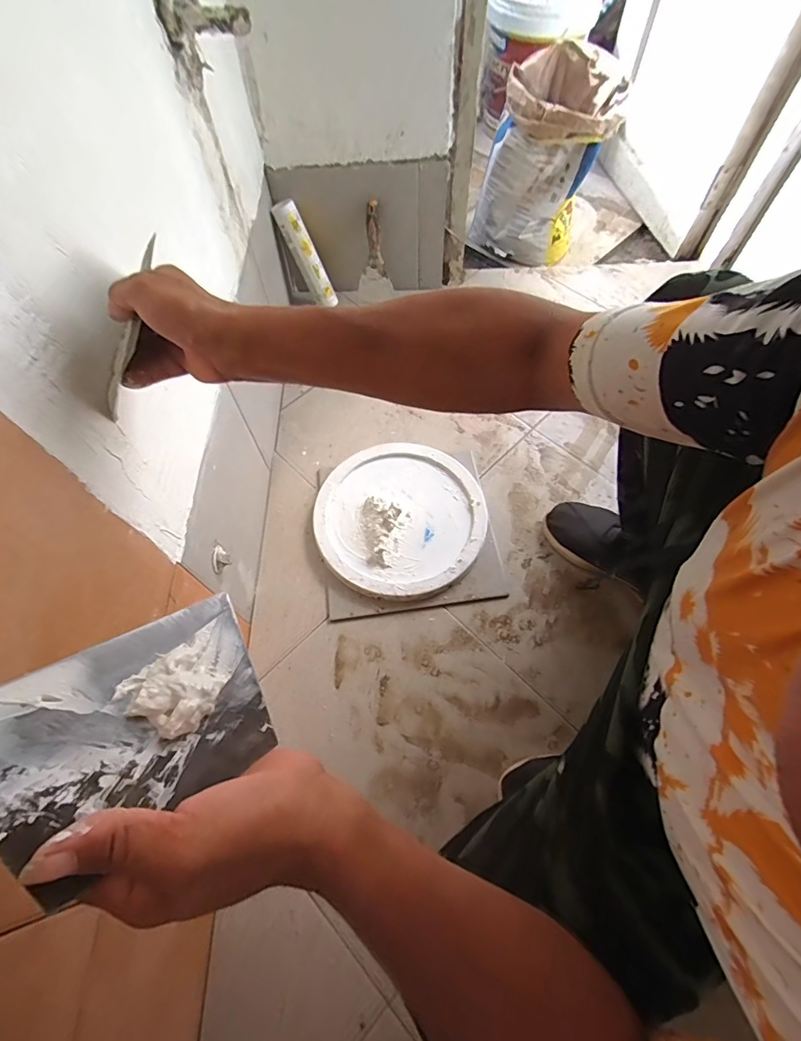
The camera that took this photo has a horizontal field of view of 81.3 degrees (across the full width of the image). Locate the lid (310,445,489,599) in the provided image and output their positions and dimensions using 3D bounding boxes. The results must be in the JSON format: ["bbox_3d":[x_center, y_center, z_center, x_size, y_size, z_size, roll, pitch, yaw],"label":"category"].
[{"bbox_3d":[-0.002,-0.010,0.819,0.287,0.046,0.291,-1,62,1],"label":"lid"}]

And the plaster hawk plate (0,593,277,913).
[{"bbox_3d":[-0.131,0.102,0.235,0.140,0.013,0.093,-23,76,-47],"label":"plaster hawk plate"}]

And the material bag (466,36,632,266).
[{"bbox_3d":[0.320,-0.804,1.070,0.252,0.347,0.196,-3,62,0],"label":"material bag"}]

